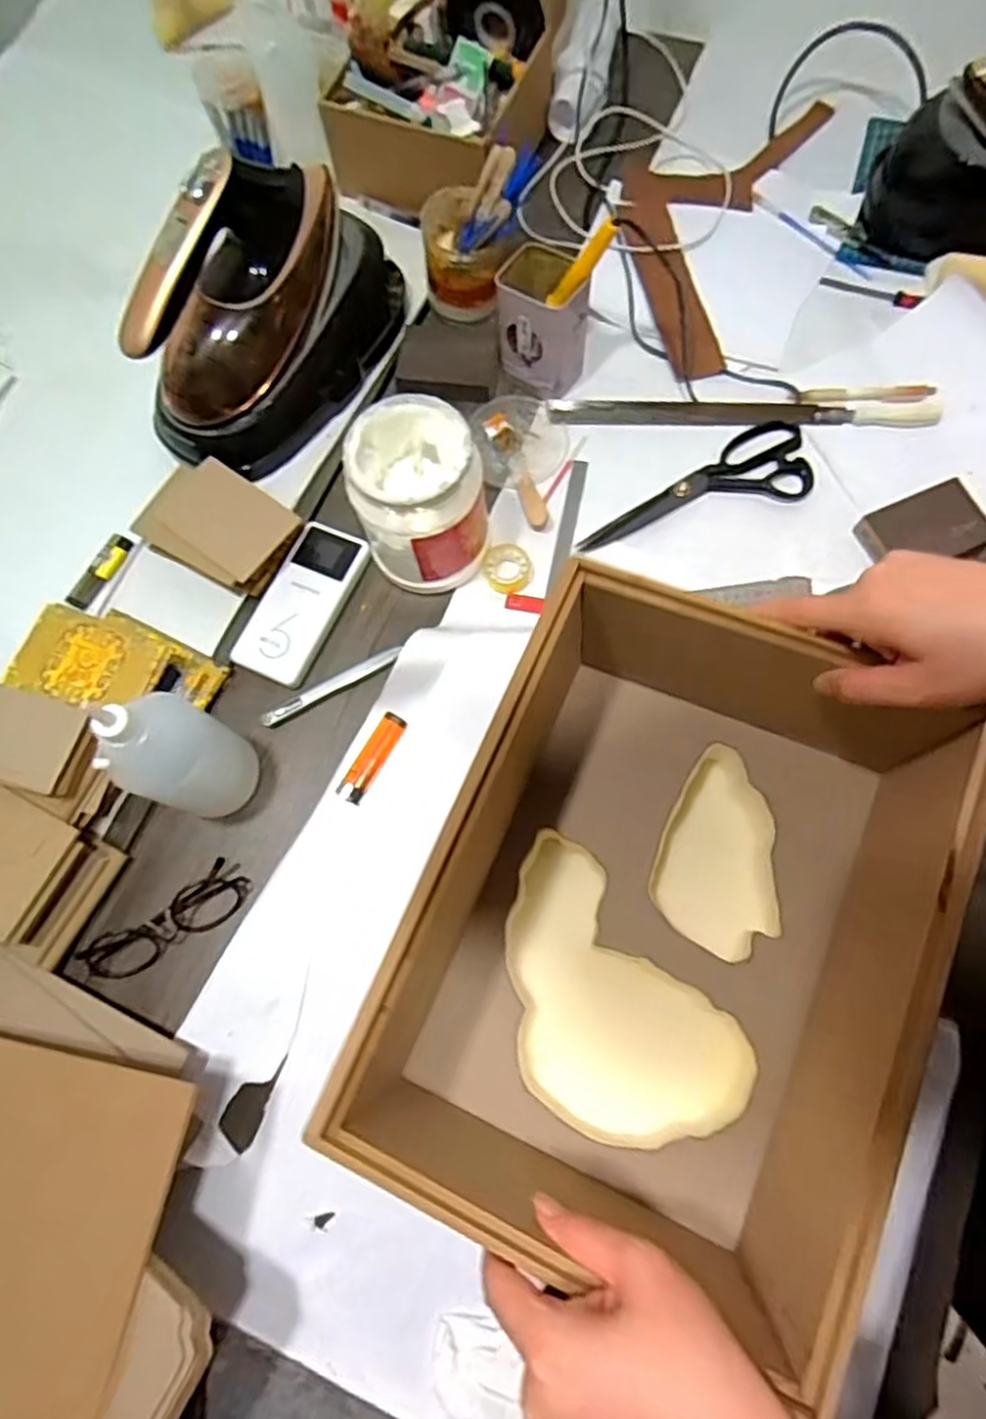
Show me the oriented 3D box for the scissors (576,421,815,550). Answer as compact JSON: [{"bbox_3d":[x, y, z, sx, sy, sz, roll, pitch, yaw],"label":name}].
[{"bbox_3d":[0.189,-0.216,0.680,0.238,0.010,0.083,-16,72,-2],"label":"scissors"}]

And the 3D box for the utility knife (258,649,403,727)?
[{"bbox_3d":[-0.146,-0.021,0.645,0.138,0.007,0.013,-28,76,-5],"label":"utility knife"}]

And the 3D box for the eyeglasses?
[{"bbox_3d":[-0.270,0.177,0.583,0.140,0.030,0.042,-34,74,-7],"label":"eyeglasses"}]

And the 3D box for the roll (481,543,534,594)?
[{"bbox_3d":[0.014,-0.131,0.663,0.046,0.015,0.046,-1,73,3],"label":"roll"}]

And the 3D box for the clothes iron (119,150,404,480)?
[{"bbox_3d":[-0.197,-0.362,0.643,0.118,0.182,0.277,28,76,11],"label":"clothes iron"}]

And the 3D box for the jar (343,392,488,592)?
[{"bbox_3d":[-0.065,-0.180,0.612,0.101,0.136,0.105,-1,73,3],"label":"jar"}]

